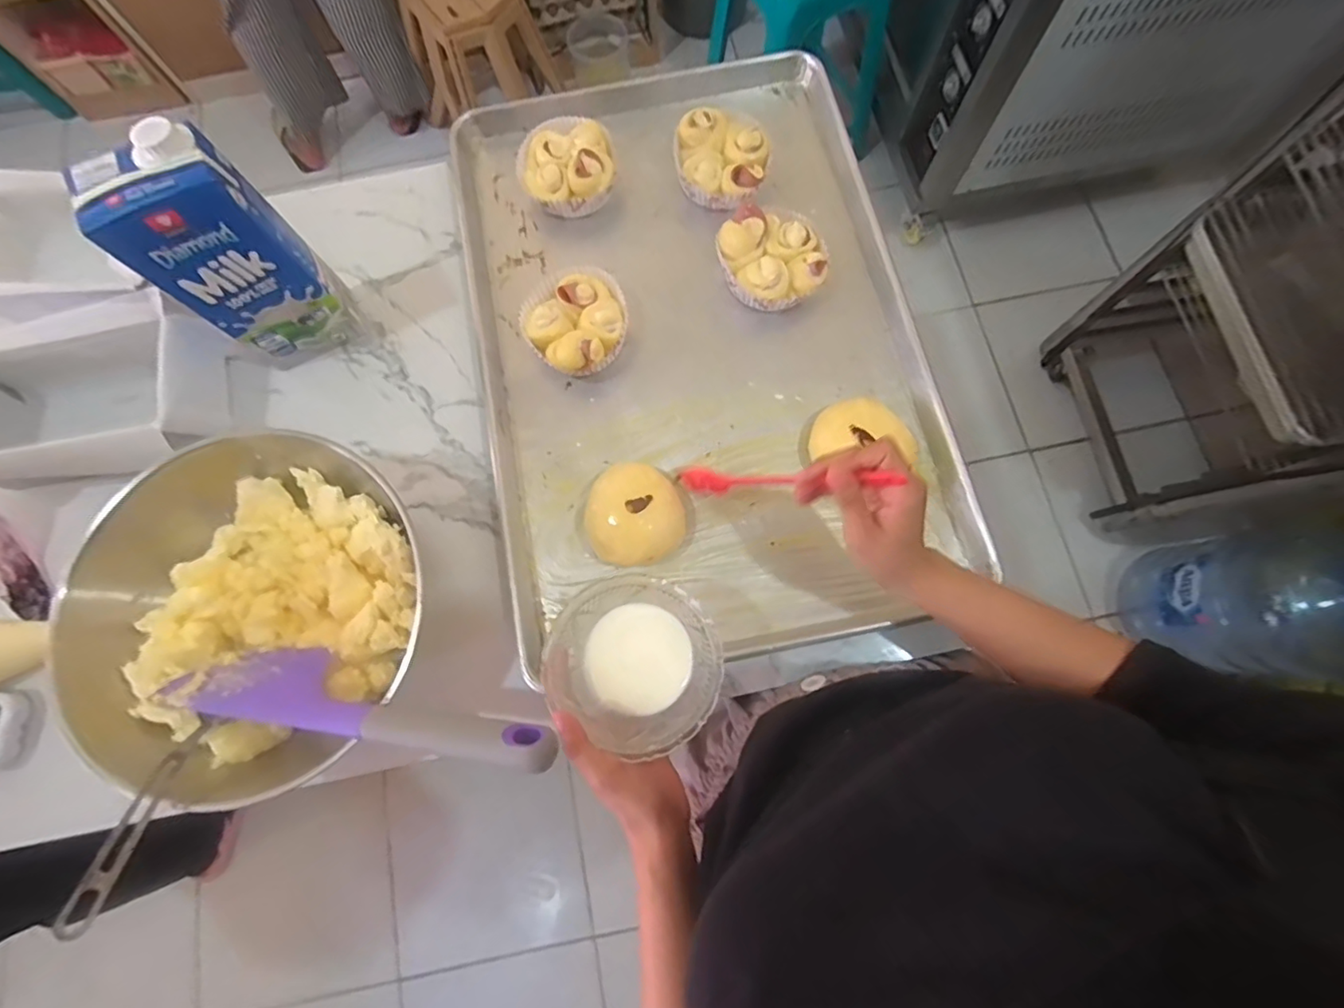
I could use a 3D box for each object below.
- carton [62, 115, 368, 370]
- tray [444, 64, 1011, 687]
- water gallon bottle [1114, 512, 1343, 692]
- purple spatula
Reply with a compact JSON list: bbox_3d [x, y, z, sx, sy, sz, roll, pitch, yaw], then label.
[{"bbox_3d":[-0.357,-0.200,0.475,0.097,0.204,0.056,-26,77,-5],"label":"carton"},{"bbox_3d":[0.017,-0.176,0.552,0.411,0.047,0.631,-12,76,-2],"label":"tray"},{"bbox_3d":[1.065,0.179,0.972,0.257,0.452,0.267,1,76,1],"label":"water gallon bottle"},{"bbox_3d":[-0.219,0.137,0.393,0.316,0.066,0.017,2,119,21],"label":"purple spatula"}]

